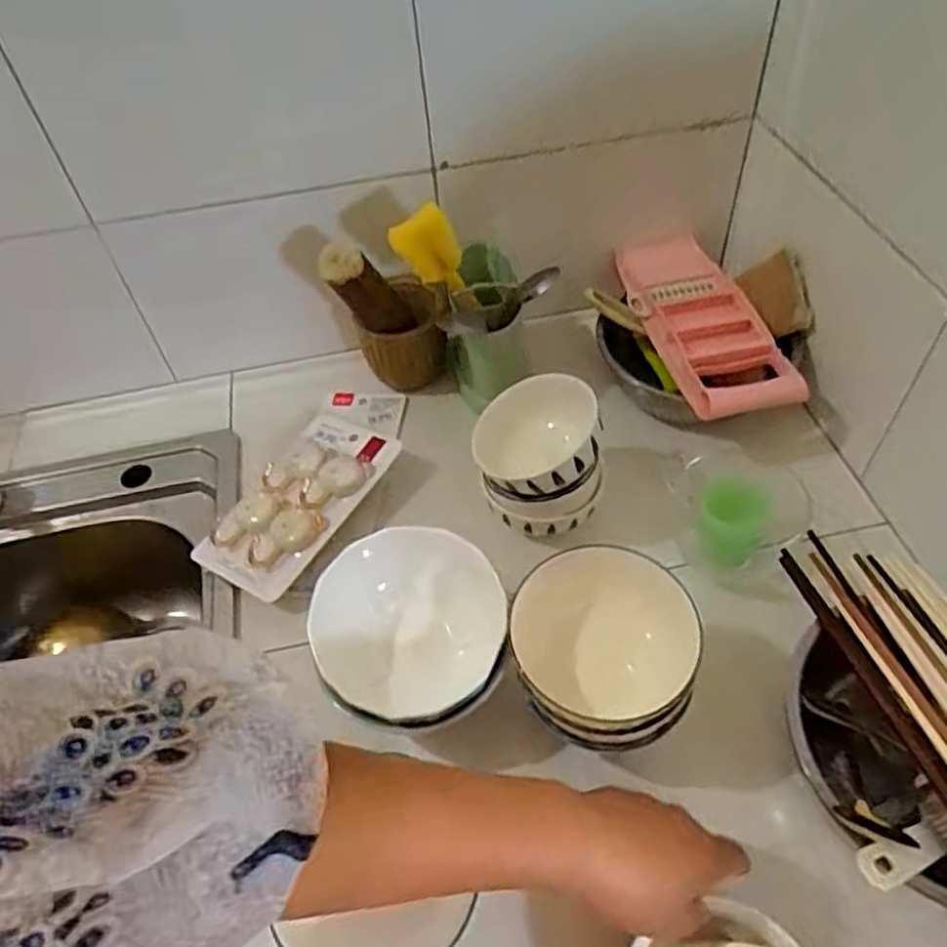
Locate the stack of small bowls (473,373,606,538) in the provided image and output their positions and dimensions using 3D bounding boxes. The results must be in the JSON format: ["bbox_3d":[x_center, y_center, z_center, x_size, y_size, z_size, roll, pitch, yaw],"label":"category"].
[{"bbox_3d":[0.057,-0.009,0.647,0.105,0.120,0.104,-11,50,-3],"label":"stack of small bowls"}]

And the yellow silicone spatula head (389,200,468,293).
[{"bbox_3d":[-0.035,-0.196,0.668,0.051,0.144,0.016,-27,74,6],"label":"yellow silicone spatula head"}]

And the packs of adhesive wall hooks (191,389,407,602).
[{"bbox_3d":[-0.154,0.005,0.723,0.129,0.052,0.265,19,55,20],"label":"packs of adhesive wall hooks"}]

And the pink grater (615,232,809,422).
[{"bbox_3d":[0.226,-0.160,0.734,0.104,0.021,0.267,-11,50,-3],"label":"pink grater"}]

